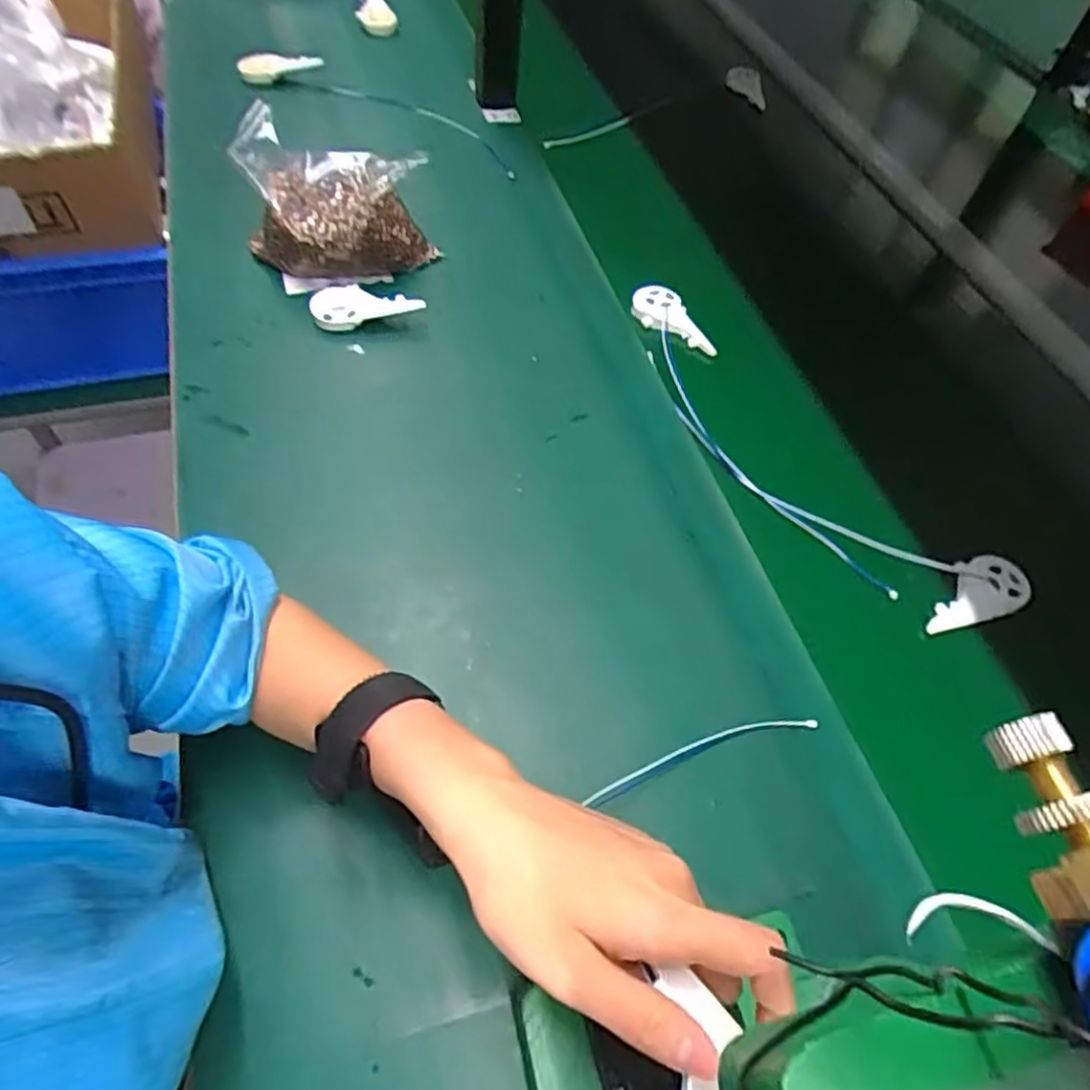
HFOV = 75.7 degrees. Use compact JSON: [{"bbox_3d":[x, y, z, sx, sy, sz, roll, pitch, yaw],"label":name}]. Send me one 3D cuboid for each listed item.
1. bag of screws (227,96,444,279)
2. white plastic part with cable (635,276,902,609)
[{"bbox_3d":[-0.197,-0.310,0.646,0.179,0.086,0.113,20,56,7],"label":"bag of screws"},{"bbox_3d":[0.160,-0.096,0.580,0.061,0.028,0.345,-16,59,-13],"label":"white plastic part with cable"}]

